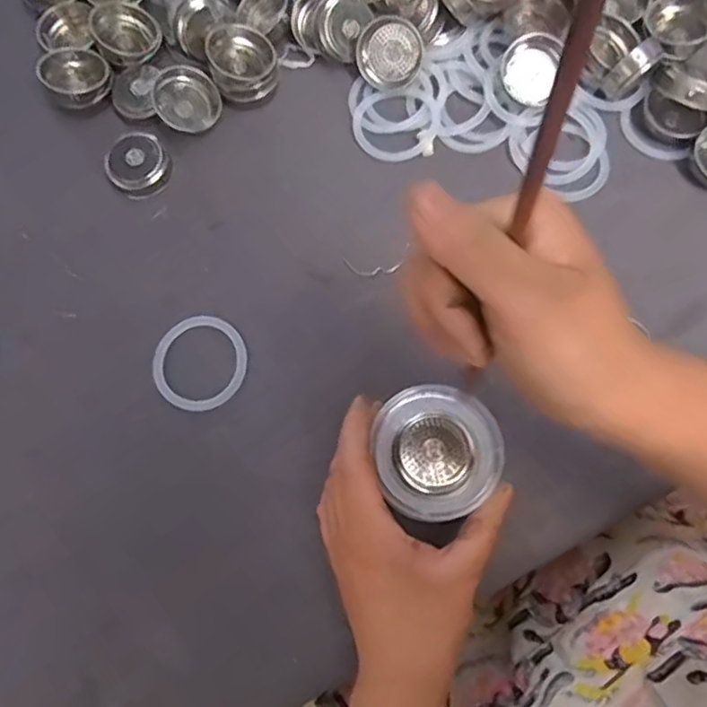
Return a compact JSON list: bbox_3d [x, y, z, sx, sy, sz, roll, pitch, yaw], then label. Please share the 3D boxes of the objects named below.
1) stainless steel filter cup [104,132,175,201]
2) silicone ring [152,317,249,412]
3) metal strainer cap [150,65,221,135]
[{"bbox_3d":[-0.144,-0.126,0.436,0.040,0.015,0.040,-1,74,2],"label":"stainless steel filter cup"},{"bbox_3d":[-0.094,0.005,0.399,0.056,0.010,0.061,-1,74,2],"label":"silicone ring"},{"bbox_3d":[-0.114,-0.174,0.447,0.042,0.015,0.043,-2,98,-17],"label":"metal strainer cap"}]

